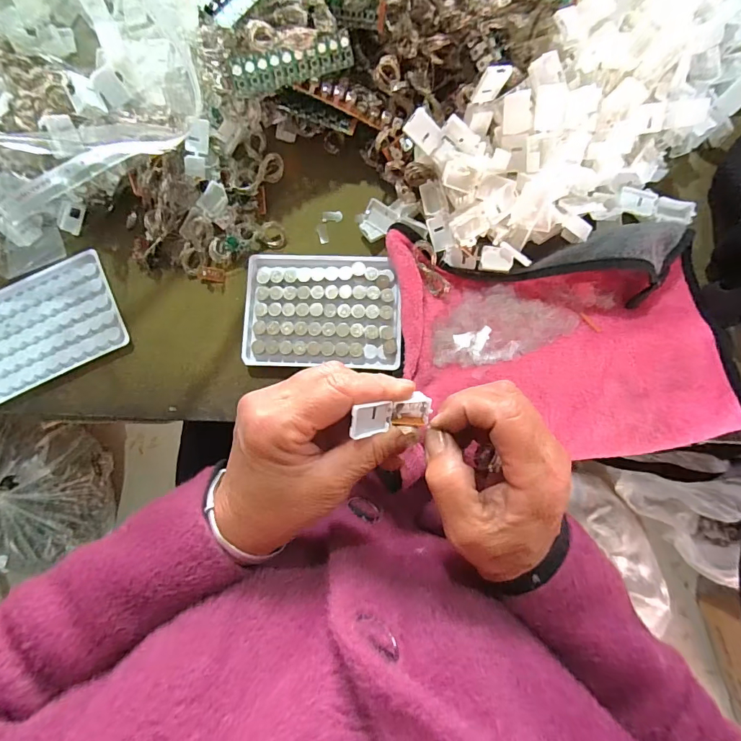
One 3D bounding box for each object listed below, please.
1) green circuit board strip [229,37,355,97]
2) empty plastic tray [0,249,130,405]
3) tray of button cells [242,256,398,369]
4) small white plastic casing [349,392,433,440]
[{"bbox_3d":[-0.056,-0.222,0.310,0.092,0.006,0.021,-24,122,-16],"label":"green circuit board strip"},{"bbox_3d":[-0.283,-0.040,0.371,0.128,0.008,0.094,-27,84,-4],"label":"empty plastic tray"},{"bbox_3d":[-0.040,-0.050,0.350,0.128,0.011,0.093,2,88,5],"label":"tray of button cells"},{"bbox_3d":[0.011,0.027,0.250,0.054,0.014,0.019,-9,87,-33],"label":"small white plastic casing"}]

